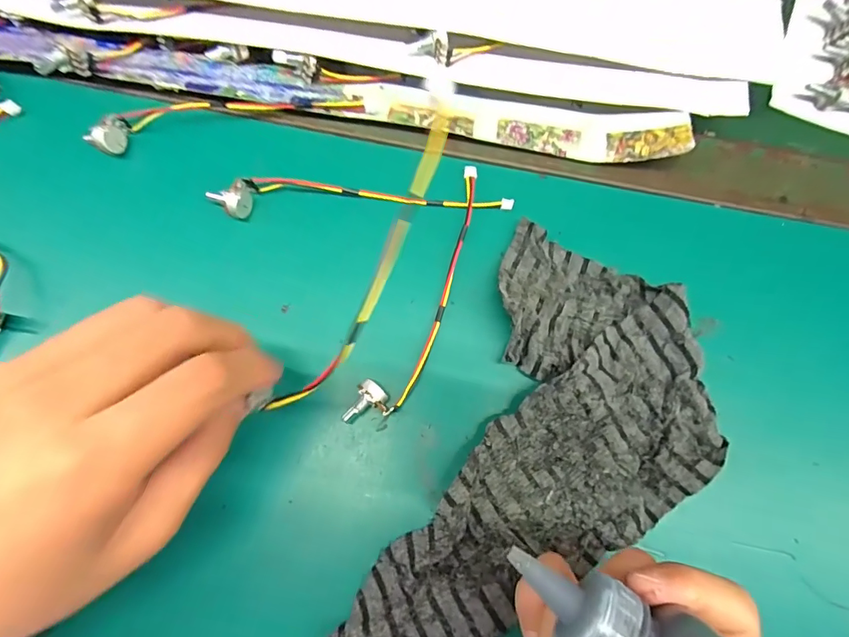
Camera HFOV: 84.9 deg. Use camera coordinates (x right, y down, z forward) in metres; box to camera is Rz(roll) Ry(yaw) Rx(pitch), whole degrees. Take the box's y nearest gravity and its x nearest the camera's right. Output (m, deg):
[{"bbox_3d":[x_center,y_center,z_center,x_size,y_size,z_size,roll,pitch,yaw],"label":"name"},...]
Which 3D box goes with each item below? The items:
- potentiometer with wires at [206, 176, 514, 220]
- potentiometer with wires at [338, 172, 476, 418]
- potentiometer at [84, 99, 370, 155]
[{"bbox_3d":[-0.035,-0.073,0.271,0.173,0.011,0.026,-1,77,-2],"label":"potentiometer with wires"},{"bbox_3d":[0.005,-0.017,0.257,0.025,0.010,0.165,24,75,5],"label":"potentiometer with wires"},{"bbox_3d":[-0.119,-0.125,0.283,0.159,0.009,0.025,-11,77,-4],"label":"potentiometer"}]

